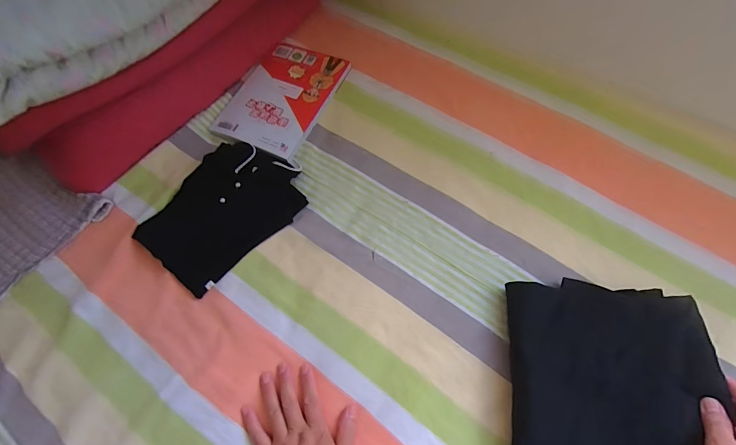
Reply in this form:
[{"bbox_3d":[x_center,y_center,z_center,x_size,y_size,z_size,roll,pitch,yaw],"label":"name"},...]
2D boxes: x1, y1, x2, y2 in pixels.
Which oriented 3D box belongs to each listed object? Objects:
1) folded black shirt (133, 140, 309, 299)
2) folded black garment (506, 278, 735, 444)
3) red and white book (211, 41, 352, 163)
[{"bbox_3d":[-0.224,-0.021,0.559,0.177,0.024,0.238,34,73,16],"label":"folded black shirt"},{"bbox_3d":[0.279,0.195,0.411,0.207,0.047,0.259,8,68,6],"label":"folded black garment"},{"bbox_3d":[-0.158,-0.235,0.651,0.170,0.013,0.241,23,70,12],"label":"red and white book"}]

